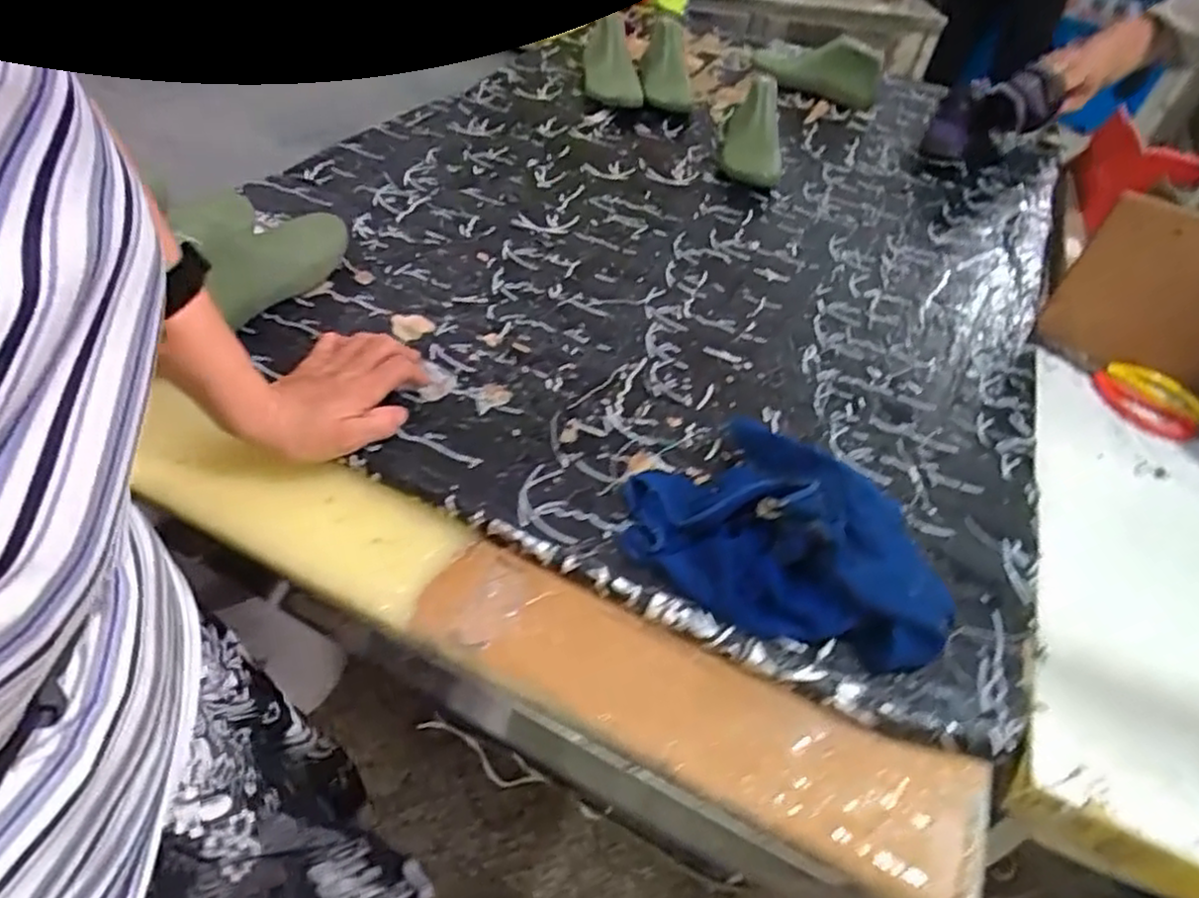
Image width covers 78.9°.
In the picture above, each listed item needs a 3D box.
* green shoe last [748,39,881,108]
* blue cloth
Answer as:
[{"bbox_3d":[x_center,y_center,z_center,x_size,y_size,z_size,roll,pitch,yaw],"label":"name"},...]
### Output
[{"bbox_3d":[0.327,-0.567,1.076,0.061,0.059,0.223,-26,54,-28],"label":"green shoe last"},{"bbox_3d":[0.116,0.054,0.456,0.154,0.058,0.203,-24,53,-27],"label":"blue cloth"}]

